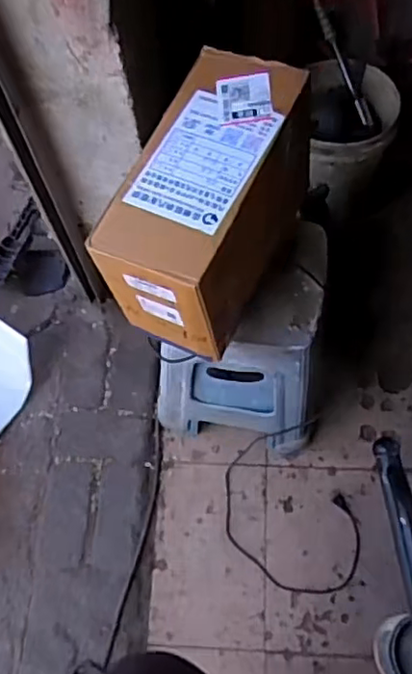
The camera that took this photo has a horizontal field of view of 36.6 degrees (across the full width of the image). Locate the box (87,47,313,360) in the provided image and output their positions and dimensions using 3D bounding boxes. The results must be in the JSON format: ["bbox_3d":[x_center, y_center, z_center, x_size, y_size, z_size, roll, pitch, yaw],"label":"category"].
[{"bbox_3d":[0.007,-0.201,0.931,0.194,0.229,0.370,22,69,13],"label":"box"}]

